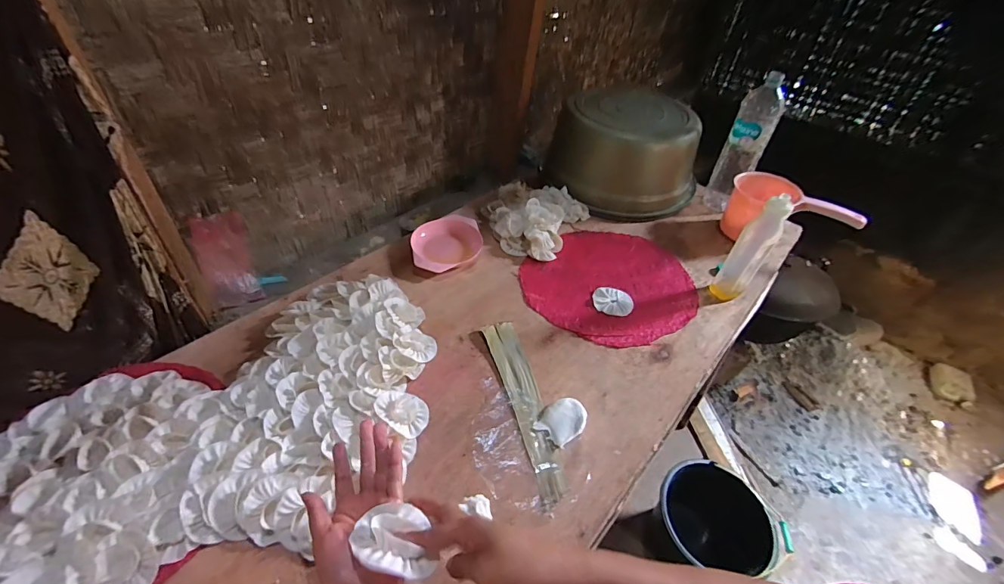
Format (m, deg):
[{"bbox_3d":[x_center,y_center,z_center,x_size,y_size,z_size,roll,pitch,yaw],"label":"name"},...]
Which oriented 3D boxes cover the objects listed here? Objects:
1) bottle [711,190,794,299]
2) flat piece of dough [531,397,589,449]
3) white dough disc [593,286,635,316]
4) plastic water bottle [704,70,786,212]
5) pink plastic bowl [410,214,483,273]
[{"bbox_3d":[0.466,-0.077,0.796,0.059,0.218,0.063,34,51,26],"label":"bottle"},{"bbox_3d":[0.092,0.190,0.633,0.057,0.011,0.073,37,52,27],"label":"flat piece of dough"},{"bbox_3d":[0.219,0.019,0.841,0.079,0.014,0.075,3,44,-3],"label":"white dough disc"},{"bbox_3d":[0.560,-0.328,0.997,0.084,0.309,0.075,22,47,16],"label":"plastic water bottle"},{"bbox_3d":[-0.113,-0.098,0.904,0.149,0.035,0.159,-7,46,-13],"label":"pink plastic bowl"}]

